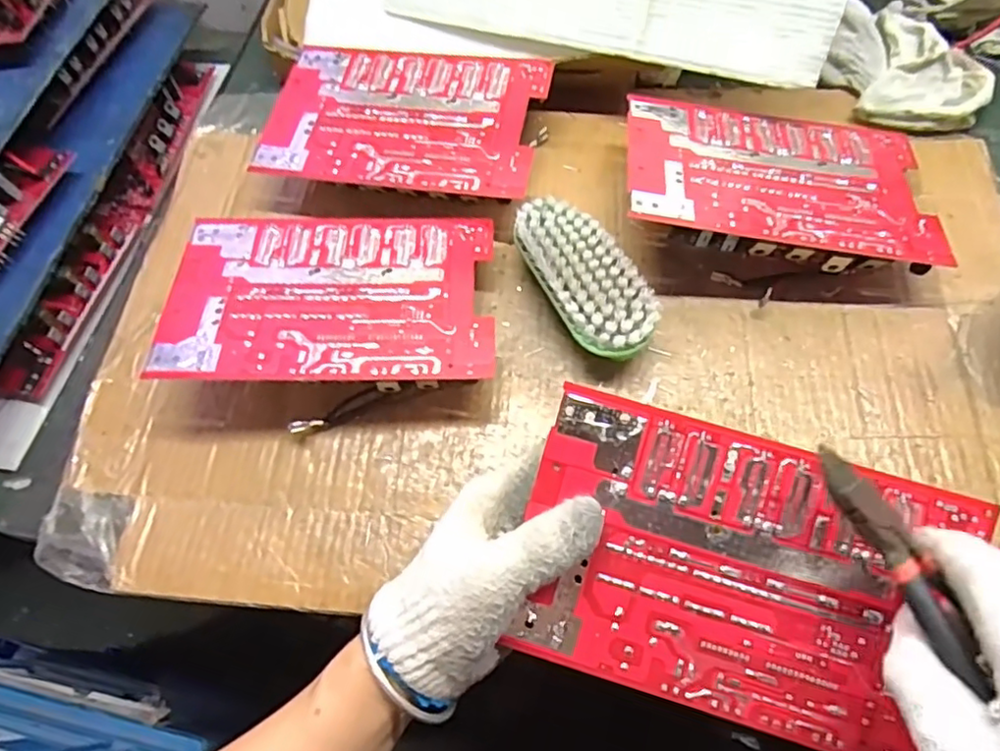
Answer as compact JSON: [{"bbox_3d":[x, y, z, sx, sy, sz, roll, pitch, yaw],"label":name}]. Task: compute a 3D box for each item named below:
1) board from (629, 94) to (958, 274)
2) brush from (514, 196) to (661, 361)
[{"bbox_3d":[0.183,-0.127,0.420,0.193,0.060,0.124,7,65,7],"label":"board"},{"bbox_3d":[0.053,-0.059,0.408,0.054,0.041,0.122,-27,66,-9],"label":"brush"}]

